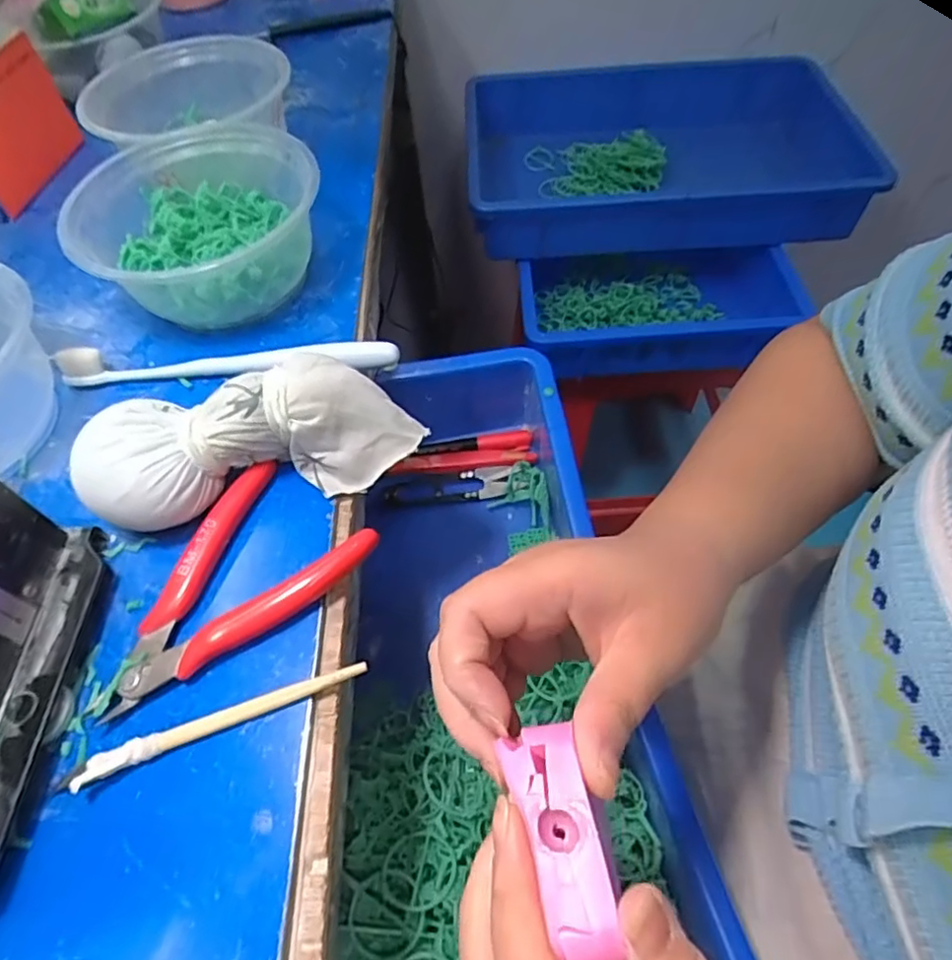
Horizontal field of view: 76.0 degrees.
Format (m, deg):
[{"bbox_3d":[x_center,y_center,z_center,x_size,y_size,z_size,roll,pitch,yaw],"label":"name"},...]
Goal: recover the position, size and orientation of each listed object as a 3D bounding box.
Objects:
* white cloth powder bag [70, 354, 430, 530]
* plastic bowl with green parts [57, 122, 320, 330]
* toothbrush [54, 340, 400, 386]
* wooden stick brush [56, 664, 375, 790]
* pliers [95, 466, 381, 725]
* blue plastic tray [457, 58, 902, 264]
[{"bbox_3d":[-0.099,-0.018,0.279,0.146,0.048,0.049,-17,57,-8],"label":"white cloth powder bag"},{"bbox_3d":[-0.153,-0.140,0.353,0.132,0.065,0.115,-17,57,-8],"label":"plastic bowl with green parts"},{"bbox_3d":[-0.133,-0.064,0.329,0.181,0.018,0.015,-2,56,2],"label":"toothbrush"},{"bbox_3d":[-0.098,0.091,0.231,0.116,0.009,0.010,-20,57,-11],"label":"wooden stick brush"},{"bbox_3d":[-0.109,0.042,0.261,0.113,0.014,0.072,-39,62,-21],"label":"pliers"},{"bbox_3d":[0.199,-0.371,0.702,0.394,0.094,0.260,-5,56,-1],"label":"blue plastic tray"}]

